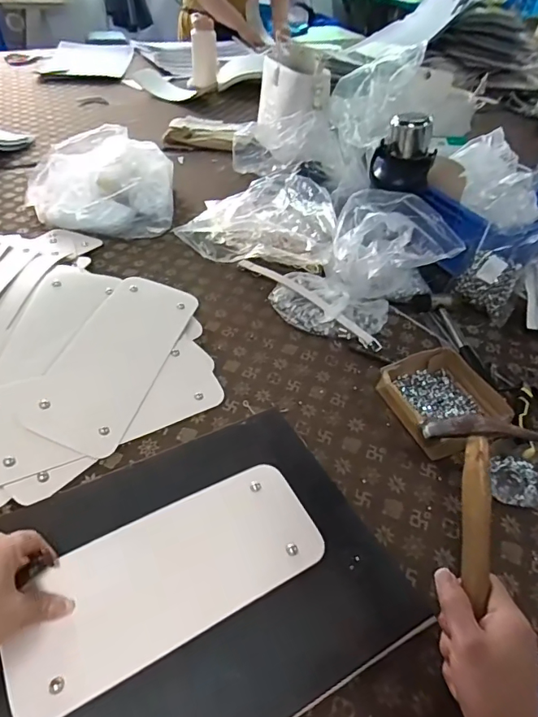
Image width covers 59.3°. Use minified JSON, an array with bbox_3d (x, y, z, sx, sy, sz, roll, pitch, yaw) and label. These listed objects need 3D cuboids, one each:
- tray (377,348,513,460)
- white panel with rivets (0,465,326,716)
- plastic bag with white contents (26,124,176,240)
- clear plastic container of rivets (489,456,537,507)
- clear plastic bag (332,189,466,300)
[{"bbox_3d":[0.233,0.056,0.636,0.132,0.040,0.145,-16,48,-20],"label":"tray"},{"bbox_3d":[-0.095,0.208,0.460,0.293,0.012,0.123,-21,56,-23],"label":"white panel with rivets"},{"bbox_3d":[-0.347,-0.370,0.967,0.303,0.114,0.248,3,44,-1],"label":"plastic bag with white contents"},{"bbox_3d":[0.298,0.140,0.560,0.064,0.023,0.071,18,46,14],"label":"clear plastic container of rivets"},{"bbox_3d":[0.194,-0.169,0.730,0.170,0.164,0.163,14,45,10],"label":"clear plastic bag"}]

